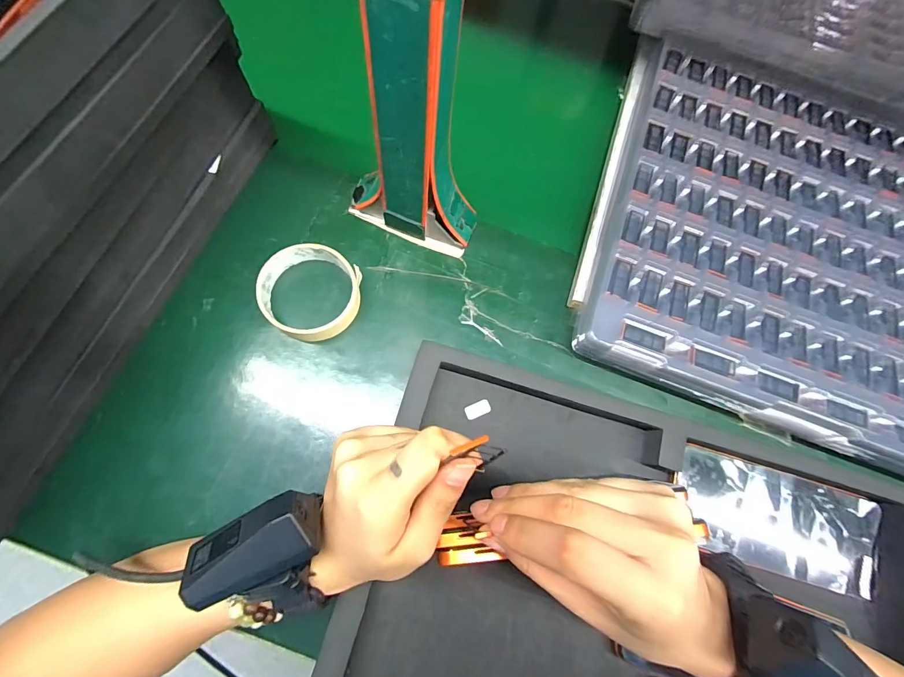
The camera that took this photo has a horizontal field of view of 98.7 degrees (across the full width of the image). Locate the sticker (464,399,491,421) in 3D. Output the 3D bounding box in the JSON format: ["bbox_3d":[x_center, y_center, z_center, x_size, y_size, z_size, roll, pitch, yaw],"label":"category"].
[{"bbox_3d":[0.021,0.059,0.321,0.022,0.004,0.012,-22,71,-11],"label":"sticker"}]

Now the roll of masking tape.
[{"bbox_3d":[-0.124,-0.041,0.340,0.082,0.030,0.078,2,72,-5],"label":"roll of masking tape"}]

